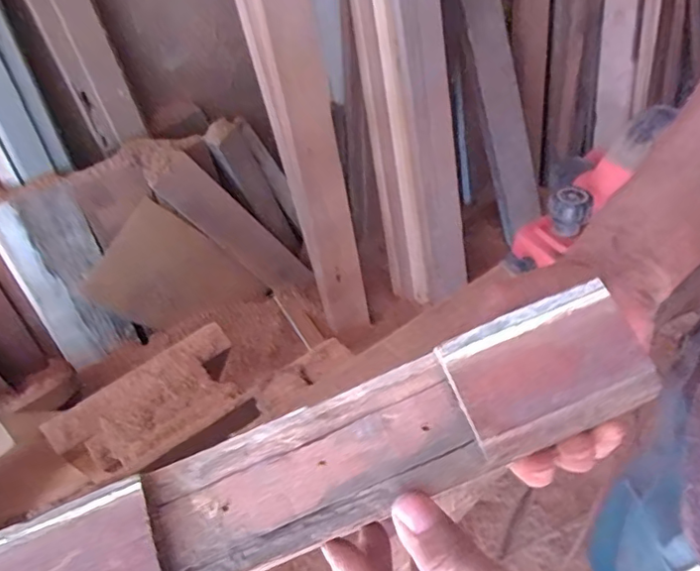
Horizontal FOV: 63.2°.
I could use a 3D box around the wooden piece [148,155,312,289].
[{"bbox_3d":[-0.297,-0.146,1.447,0.114,0.519,0.067,-39,43,8],"label":"wooden piece"}]

